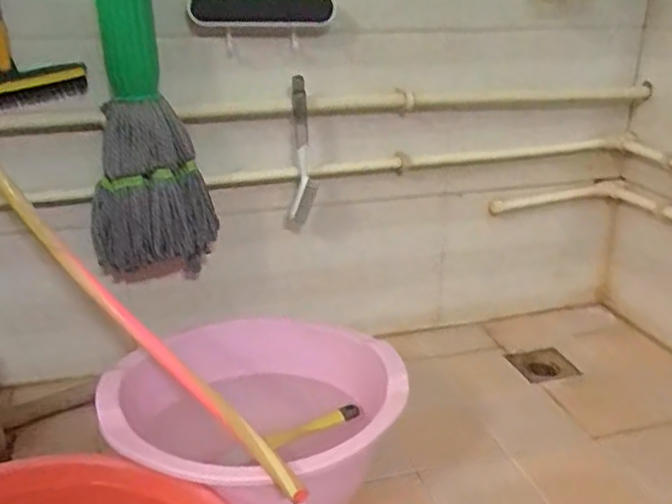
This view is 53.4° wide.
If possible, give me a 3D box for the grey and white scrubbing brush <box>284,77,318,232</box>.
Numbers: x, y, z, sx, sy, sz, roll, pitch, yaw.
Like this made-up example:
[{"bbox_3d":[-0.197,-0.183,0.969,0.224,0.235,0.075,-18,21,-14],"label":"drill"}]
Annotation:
[{"bbox_3d":[-0.059,-0.153,1.106,0.051,0.259,0.052,-1,23,-1],"label":"grey and white scrubbing brush"}]

